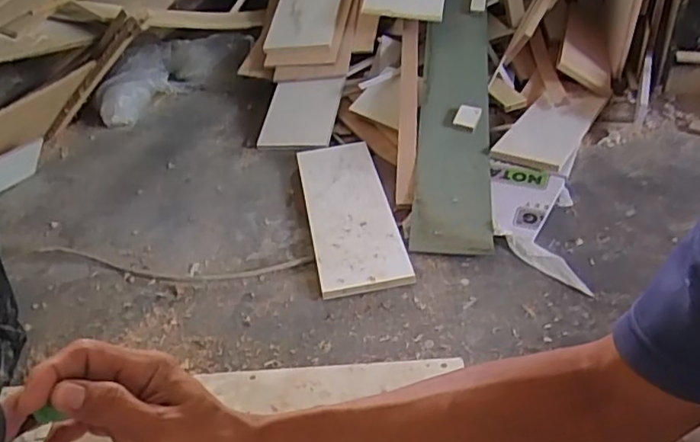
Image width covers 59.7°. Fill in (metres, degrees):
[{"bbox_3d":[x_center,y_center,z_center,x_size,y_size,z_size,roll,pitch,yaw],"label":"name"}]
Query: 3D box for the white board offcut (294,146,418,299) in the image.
[{"bbox_3d":[-0.004,-0.027,1.277,0.171,0.031,0.483,-10,37,-4],"label":"white board offcut"}]

